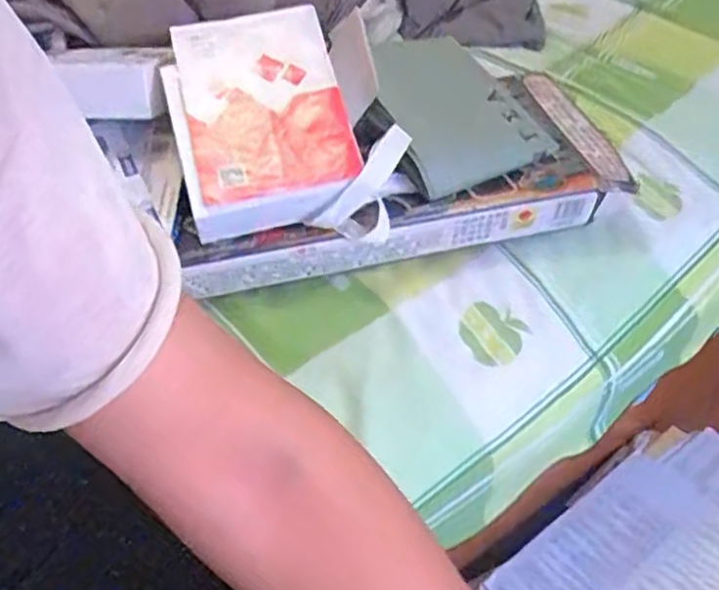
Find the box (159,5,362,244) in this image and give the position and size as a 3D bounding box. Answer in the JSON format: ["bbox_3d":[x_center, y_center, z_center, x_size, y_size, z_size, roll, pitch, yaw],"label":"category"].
[{"bbox_3d":[-0.095,-0.170,0.696,0.157,0.054,0.222,-15,65,-7],"label":"box"}]

